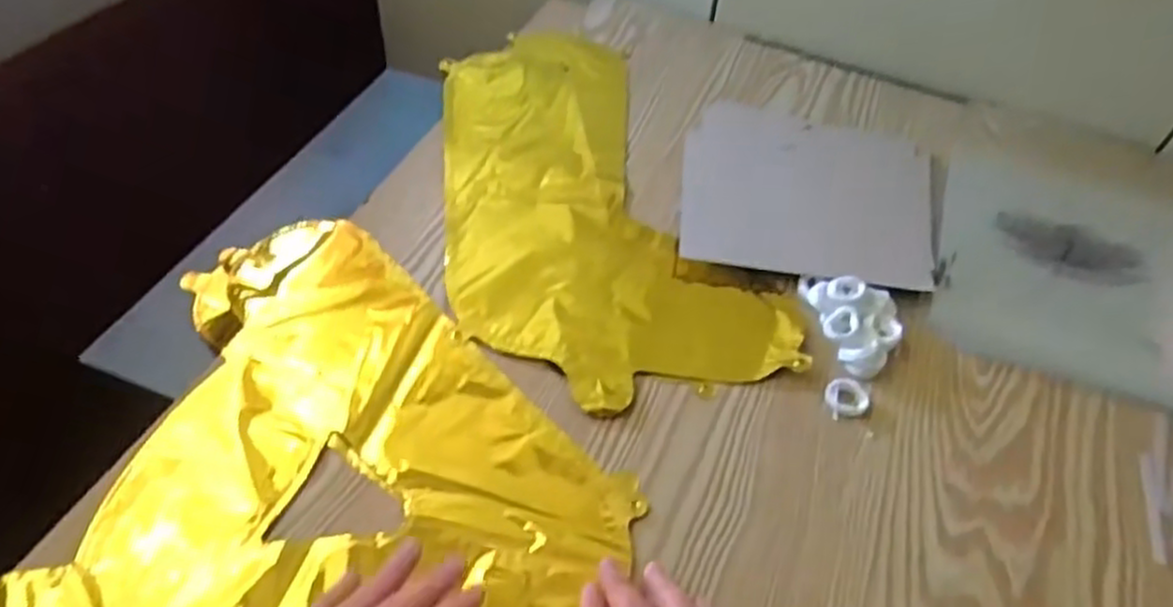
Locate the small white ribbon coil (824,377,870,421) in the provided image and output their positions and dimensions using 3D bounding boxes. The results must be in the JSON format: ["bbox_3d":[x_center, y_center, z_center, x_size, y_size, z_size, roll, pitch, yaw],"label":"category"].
[{"bbox_3d":[0.174,0.062,0.504,0.030,0.007,0.028,3,48,-4],"label":"small white ribbon coil"}]

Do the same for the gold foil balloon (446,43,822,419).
[{"bbox_3d":[-0.016,-0.100,0.623,0.218,0.008,0.434,-11,51,-15],"label":"gold foil balloon"}]

